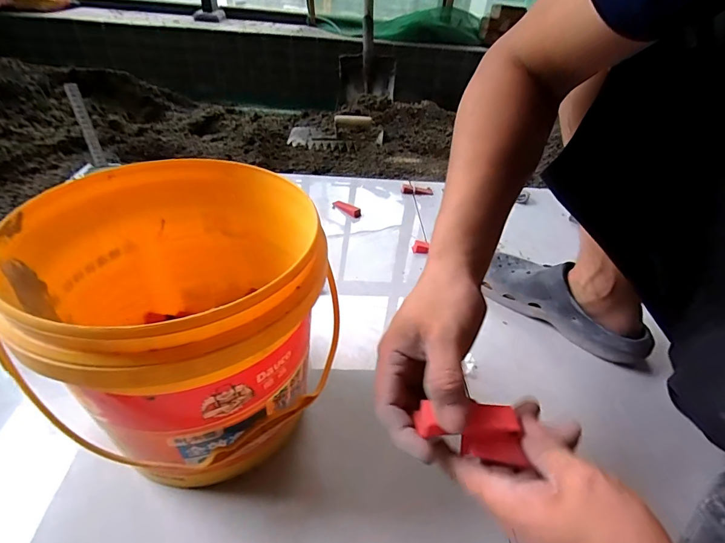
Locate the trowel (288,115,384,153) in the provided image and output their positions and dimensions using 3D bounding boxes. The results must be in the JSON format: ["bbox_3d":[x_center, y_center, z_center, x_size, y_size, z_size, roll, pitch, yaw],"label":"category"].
[{"bbox_3d":[-0.080,-0.413,1.160,0.272,0.108,0.108,9,39,3],"label":"trowel"}]

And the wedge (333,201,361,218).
[{"bbox_3d":[-0.033,-0.131,0.820,0.063,0.019,0.018,22,41,21],"label":"wedge"}]

